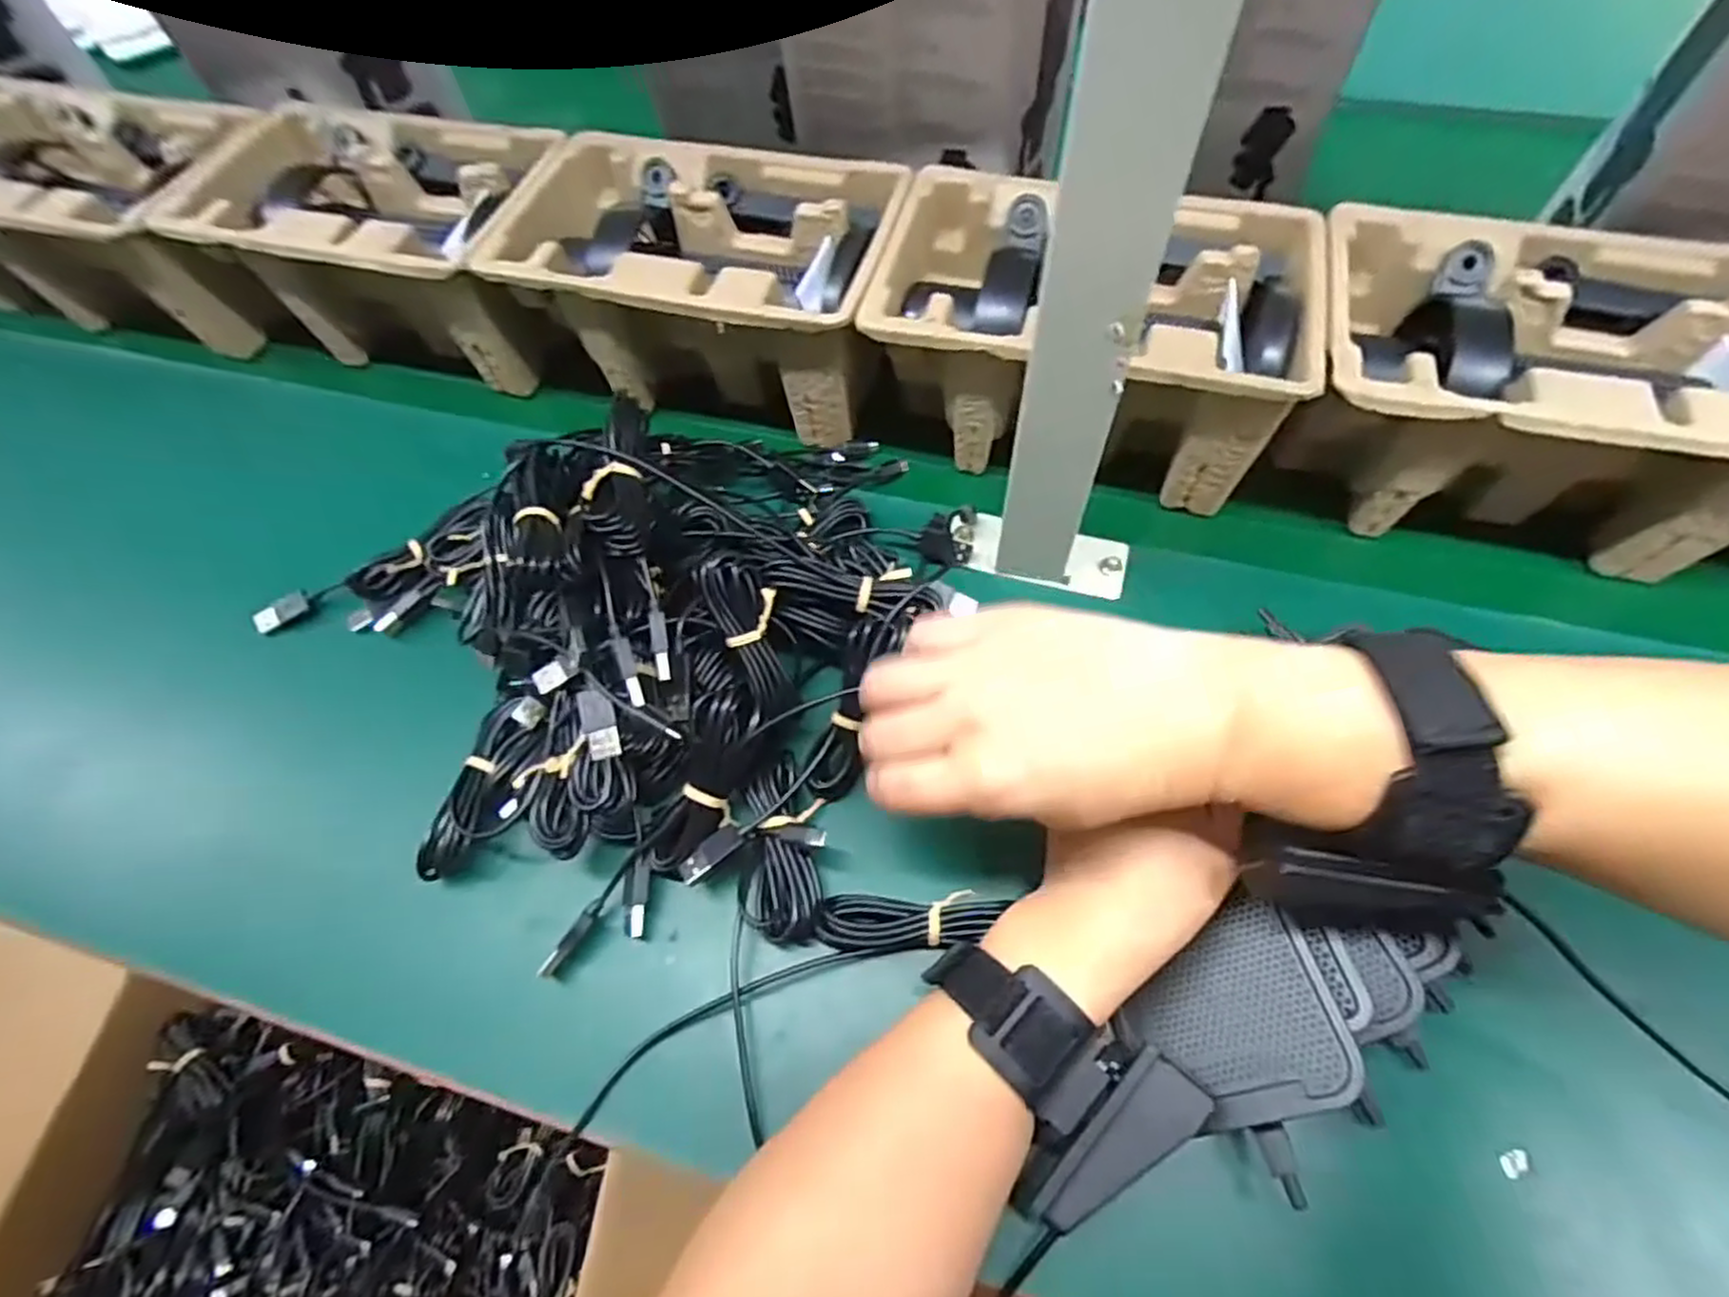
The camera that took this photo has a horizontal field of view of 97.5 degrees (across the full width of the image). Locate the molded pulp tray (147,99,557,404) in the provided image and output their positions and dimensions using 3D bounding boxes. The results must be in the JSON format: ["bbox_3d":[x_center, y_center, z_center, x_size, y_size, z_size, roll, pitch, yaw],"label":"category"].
[{"bbox_3d":[-0.312,-0.270,0.516,0.224,0.104,0.152,13,62,11],"label":"molded pulp tray"}]

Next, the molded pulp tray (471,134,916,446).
[{"bbox_3d":[-0.097,-0.227,0.483,0.233,0.106,0.153,11,62,10],"label":"molded pulp tray"}]

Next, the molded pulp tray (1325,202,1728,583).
[{"bbox_3d":[0.351,-0.136,0.405,0.227,0.103,0.148,12,62,11],"label":"molded pulp tray"}]

